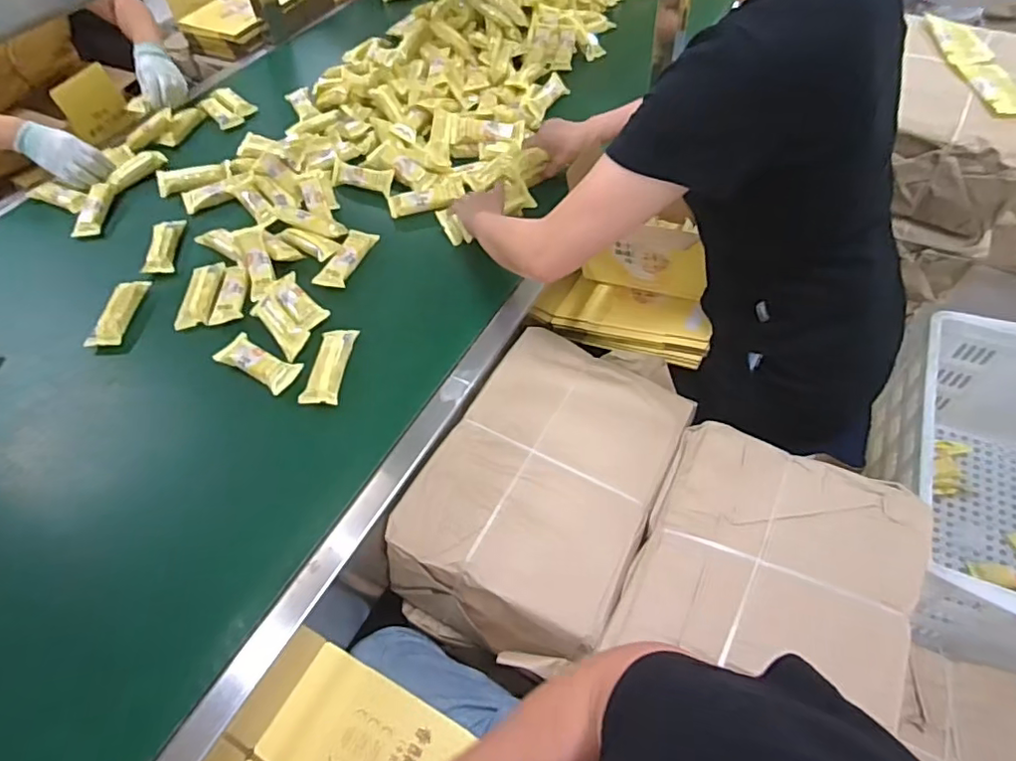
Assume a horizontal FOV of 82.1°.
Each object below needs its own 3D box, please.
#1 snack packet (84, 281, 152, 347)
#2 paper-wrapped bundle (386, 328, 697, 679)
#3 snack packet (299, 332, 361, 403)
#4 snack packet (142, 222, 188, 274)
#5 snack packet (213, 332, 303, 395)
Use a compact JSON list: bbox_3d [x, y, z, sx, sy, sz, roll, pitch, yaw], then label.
[{"bbox_3d":[-0.613,-0.110,0.921,0.047,0.030,0.134,1,56,4],"label":"snack packet"},{"bbox_3d":[0.060,0.138,0.787,0.264,0.143,0.440,24,61,19],"label":"paper-wrapped bundle"},{"bbox_3d":[-0.249,-0.022,0.819,0.046,0.030,0.132,1,56,5],"label":"snack packet"},{"bbox_3d":[-0.598,-0.235,1.018,0.045,0.029,0.136,-8,56,-2],"label":"snack packet"},{"bbox_3d":[-0.354,-0.025,0.831,0.131,0.014,0.055,25,61,19],"label":"snack packet"}]

